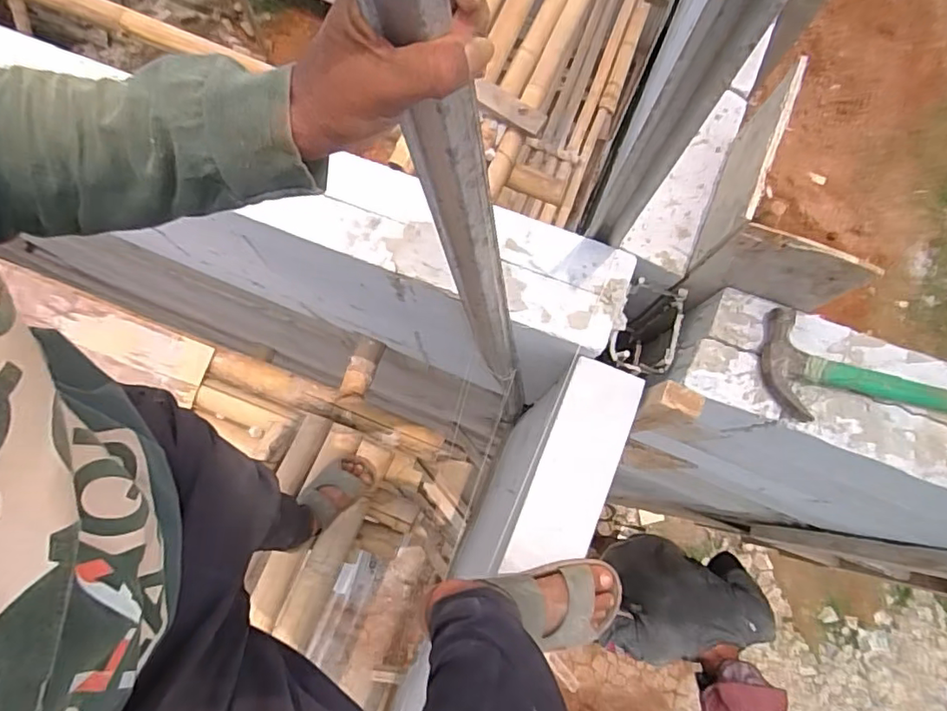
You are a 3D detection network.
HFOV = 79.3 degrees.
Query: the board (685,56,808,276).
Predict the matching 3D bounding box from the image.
[{"bbox_3d":[0.343,-0.240,0.724,0.014,0.176,0.225,22,79,3],"label":"board"}]

